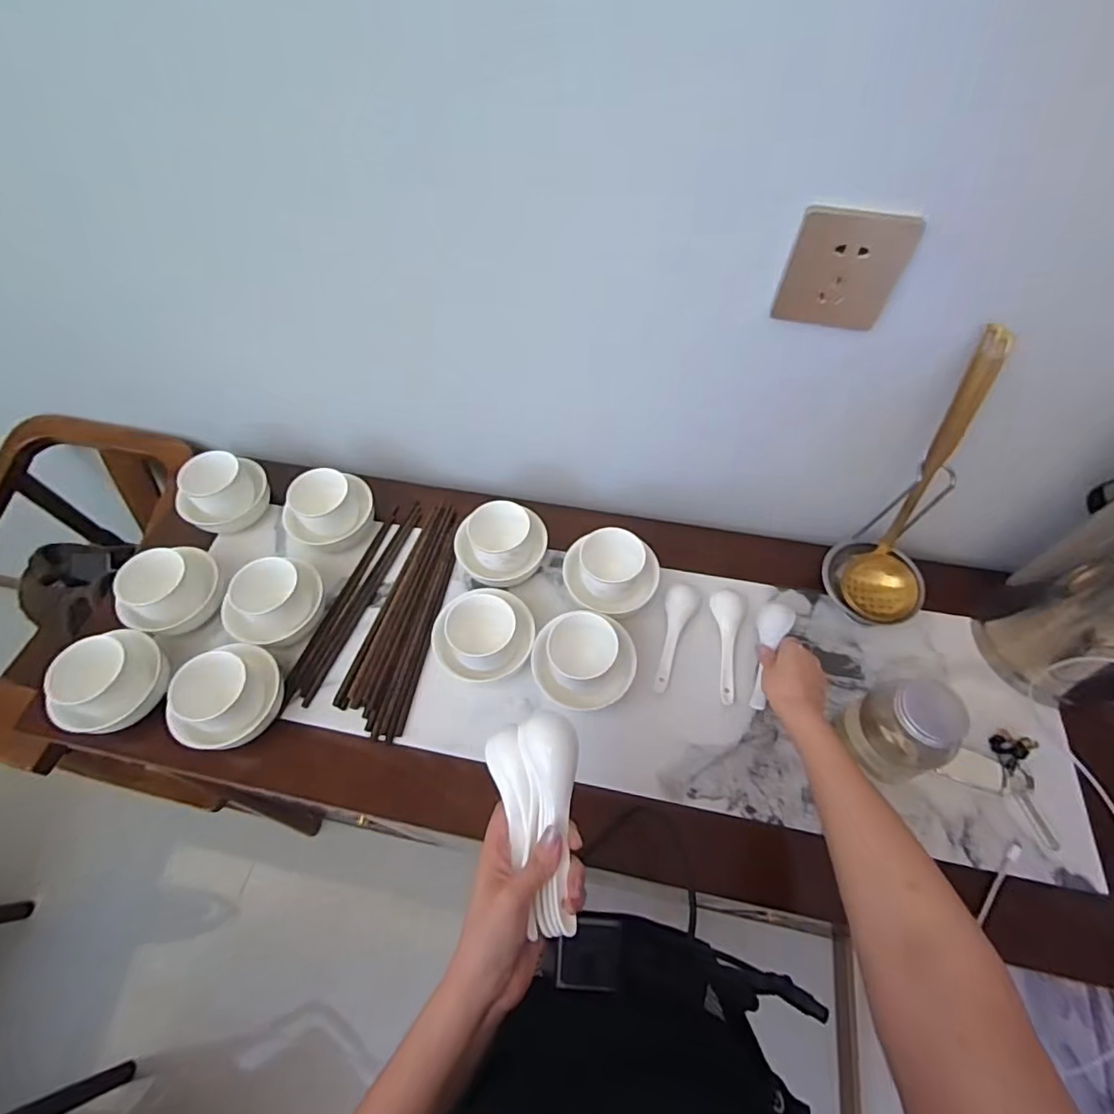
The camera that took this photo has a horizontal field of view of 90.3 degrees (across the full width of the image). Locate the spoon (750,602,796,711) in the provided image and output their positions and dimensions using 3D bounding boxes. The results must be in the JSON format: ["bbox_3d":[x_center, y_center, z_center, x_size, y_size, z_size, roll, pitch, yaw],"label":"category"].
[{"bbox_3d":[0.235,0.105,0.613,0.036,0.025,0.129,16,67,11],"label":"spoon"}]

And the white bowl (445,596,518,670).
[{"bbox_3d":[-0.081,0.087,0.610,0.071,0.063,0.072,0,58,1],"label":"white bowl"}]

